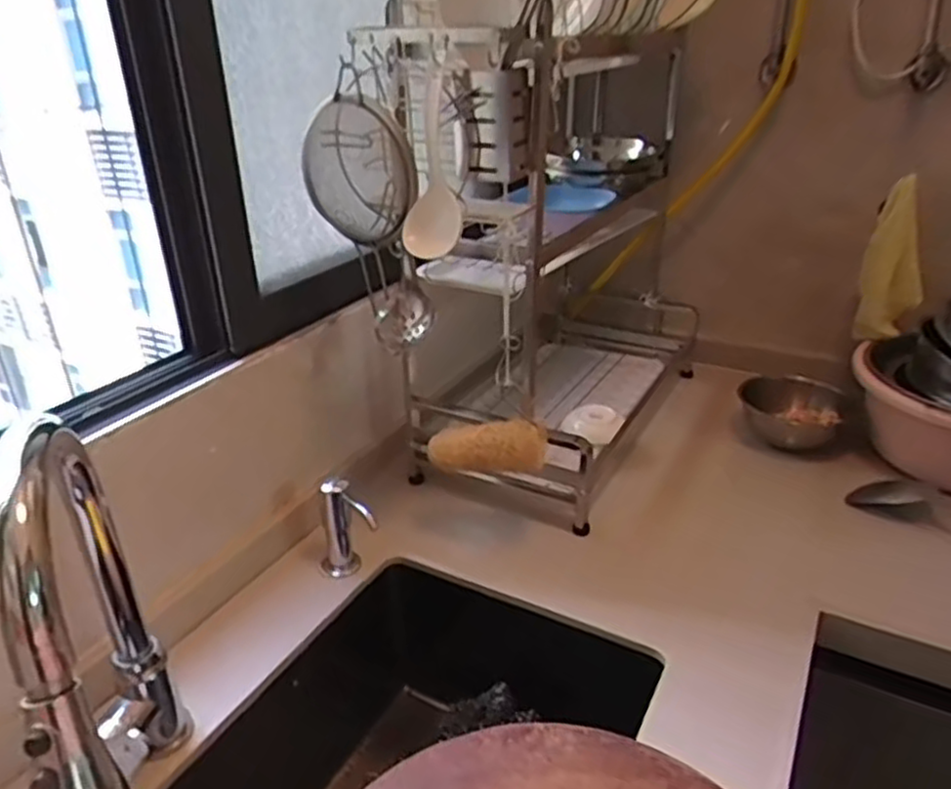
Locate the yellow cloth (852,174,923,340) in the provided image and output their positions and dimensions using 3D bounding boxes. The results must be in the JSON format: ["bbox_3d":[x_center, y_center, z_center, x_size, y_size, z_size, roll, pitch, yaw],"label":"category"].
[{"bbox_3d":[0.601,-0.182,1.028,0.077,0.228,0.062,14,30,27],"label":"yellow cloth"}]

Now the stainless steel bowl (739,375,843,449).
[{"bbox_3d":[0.477,0.028,1.093,0.141,0.078,0.124,11,29,23],"label":"stainless steel bowl"}]

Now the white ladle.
[{"bbox_3d":[-0.047,-0.236,0.700,0.053,0.194,0.053,-6,27,-9],"label":"white ladle"}]

